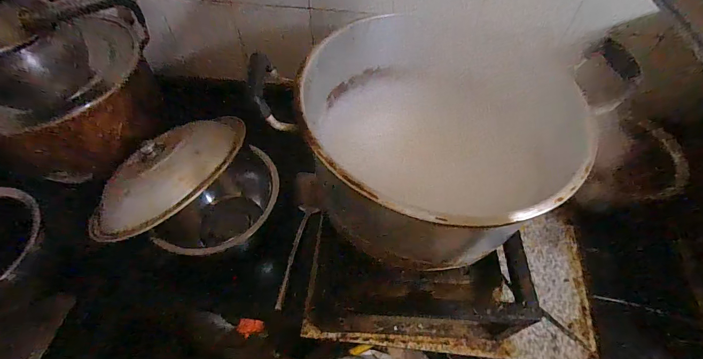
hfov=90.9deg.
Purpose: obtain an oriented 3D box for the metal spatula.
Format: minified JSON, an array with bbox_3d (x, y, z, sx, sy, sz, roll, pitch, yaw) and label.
[{"bbox_3d":[-0.114,0.128,0.765,0.068,0.063,0.298,6,67,5],"label":"metal spatula"}]

